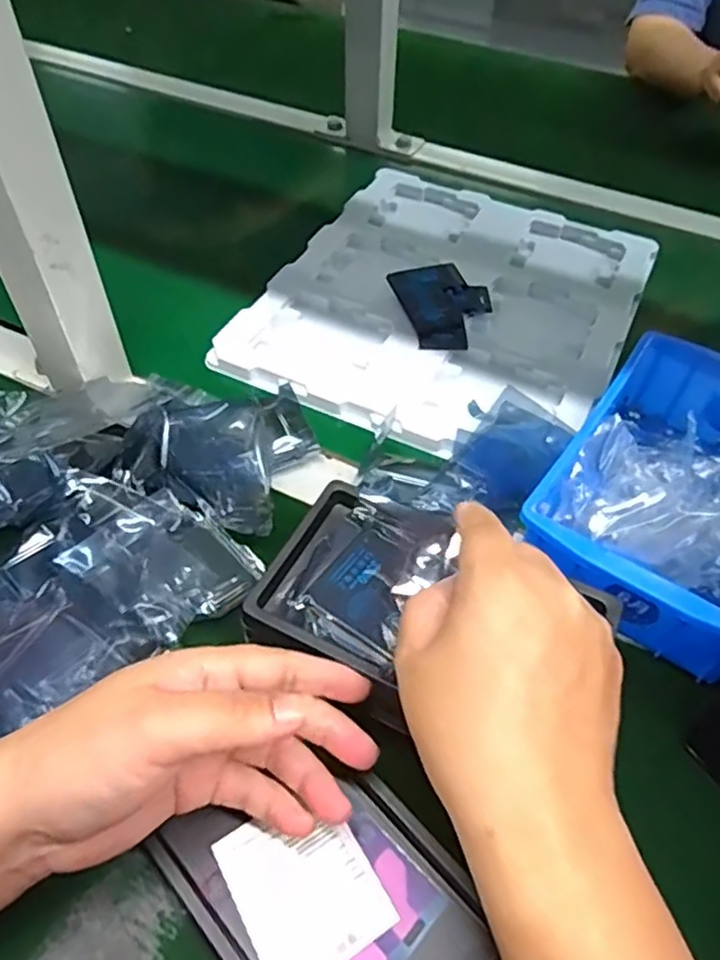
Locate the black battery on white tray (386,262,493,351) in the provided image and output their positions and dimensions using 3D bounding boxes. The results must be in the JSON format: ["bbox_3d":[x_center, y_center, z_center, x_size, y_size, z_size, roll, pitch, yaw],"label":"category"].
[{"bbox_3d":[0.071,-0.140,0.535,0.077,0.019,0.097,-11,54,-10],"label":"black battery on white tray"}]

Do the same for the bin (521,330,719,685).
[{"bbox_3d":[0.191,0.005,0.397,0.127,0.060,0.197,30,58,20],"label":"bin"}]

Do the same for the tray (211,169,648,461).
[{"bbox_3d":[0.076,-0.151,0.554,0.272,0.014,0.318,23,54,17],"label":"tray"}]

